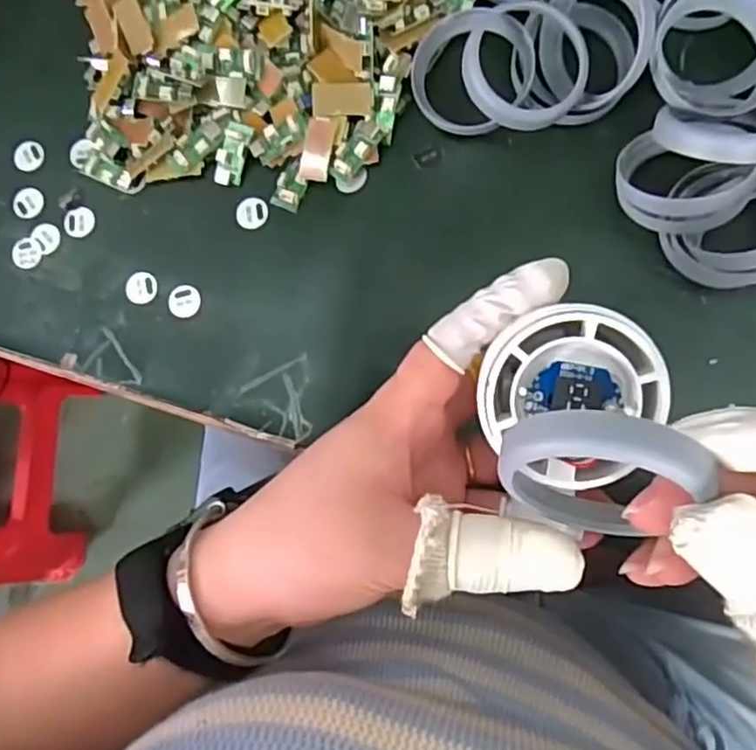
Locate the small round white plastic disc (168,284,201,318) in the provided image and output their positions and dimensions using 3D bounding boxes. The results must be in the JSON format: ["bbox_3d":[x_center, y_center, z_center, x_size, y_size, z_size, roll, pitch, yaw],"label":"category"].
[{"bbox_3d":[-0.101,-0.038,0.348,0.016,0.004,0.017,-1,85,7],"label":"small round white plastic disc"}]

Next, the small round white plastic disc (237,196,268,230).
[{"bbox_3d":[-0.066,-0.085,0.352,0.016,0.004,0.017,-1,85,7],"label":"small round white plastic disc"}]

